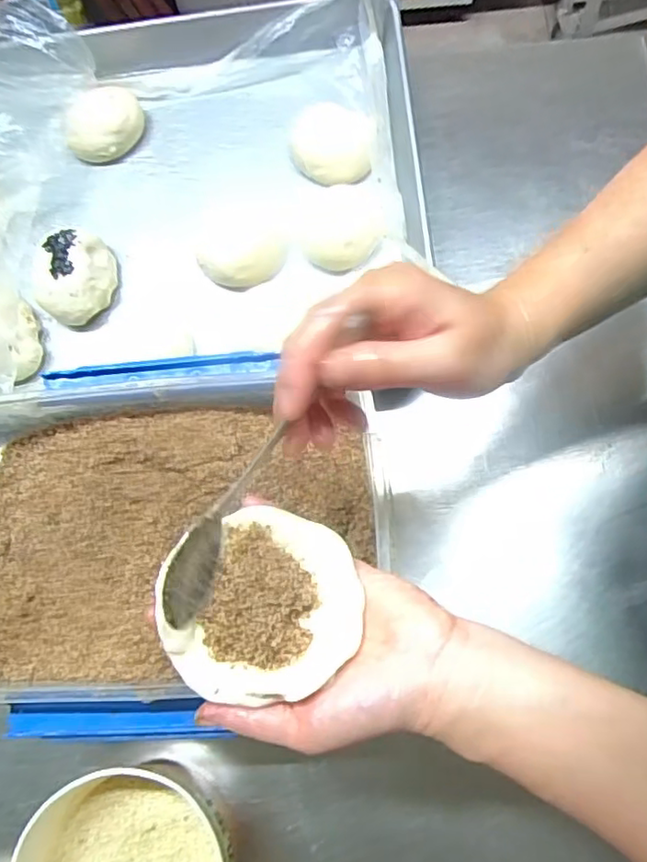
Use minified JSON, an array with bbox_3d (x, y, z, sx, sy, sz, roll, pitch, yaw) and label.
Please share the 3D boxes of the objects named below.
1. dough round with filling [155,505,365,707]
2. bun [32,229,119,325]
[{"bbox_3d":[-0.034,0.083,0.306,0.099,0.018,0.087,-1,73,1],"label":"dough round with filling"},{"bbox_3d":[-0.221,-0.140,0.546,0.065,0.039,0.080,-12,71,2],"label":"bun"}]

